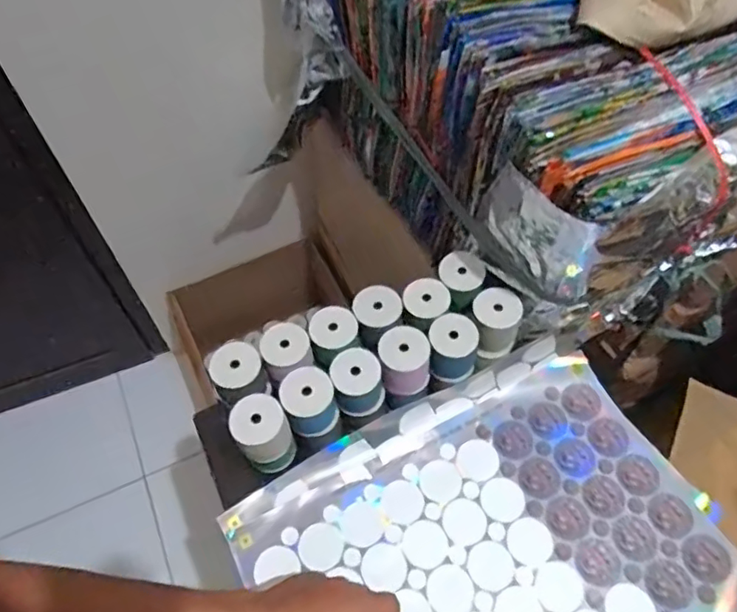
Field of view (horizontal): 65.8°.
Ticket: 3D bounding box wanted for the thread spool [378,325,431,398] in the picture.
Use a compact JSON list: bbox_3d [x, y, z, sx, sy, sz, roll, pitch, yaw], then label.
[{"bbox_3d":[0.040,0.062,0.656,0.054,0.066,0.056,0,56,0],"label":"thread spool"}]

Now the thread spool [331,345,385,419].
[{"bbox_3d":[-0.012,0.087,0.645,0.057,0.072,0.056,0,56,0],"label":"thread spool"}]

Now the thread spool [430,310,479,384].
[{"bbox_3d":[0.097,0.052,0.664,0.055,0.072,0.056,0,56,0],"label":"thread spool"}]

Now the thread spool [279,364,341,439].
[{"bbox_3d":[-0.065,0.106,0.628,0.056,0.059,0.059,0,56,0],"label":"thread spool"}]

